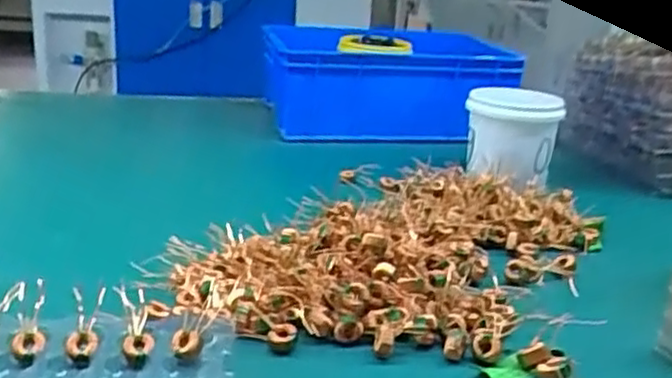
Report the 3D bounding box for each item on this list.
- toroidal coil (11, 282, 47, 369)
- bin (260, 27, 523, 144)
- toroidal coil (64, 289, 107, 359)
[{"bbox_3d":[-0.220,0.097,0.523,0.023,0.013,0.081,-1,32,-12],"label":"toroidal coil"},{"bbox_3d":[0.079,-0.190,1.277,0.414,0.184,0.317,2,19,-9],"label":"bin"},{"bbox_3d":[-0.180,0.096,0.519,0.022,0.011,0.066,-1,31,-11],"label":"toroidal coil"}]

